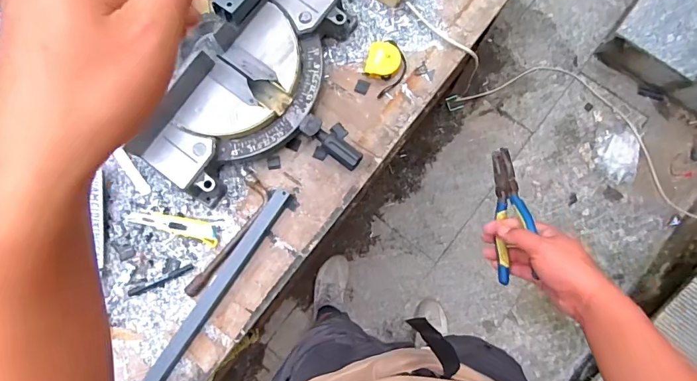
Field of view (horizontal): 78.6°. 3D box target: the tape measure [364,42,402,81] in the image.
[{"bbox_3d":[0.071,-0.260,0.859,0.067,0.031,0.070,13,83,4],"label":"tape measure"}]

